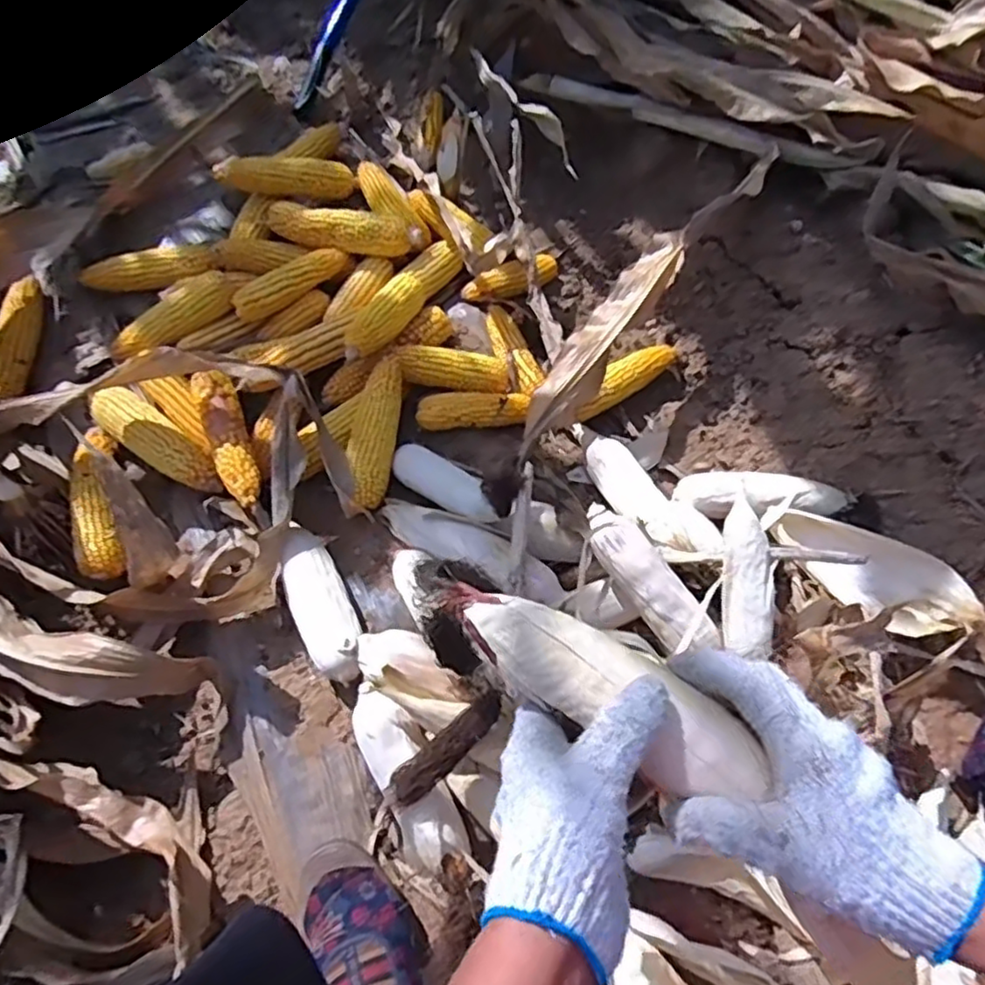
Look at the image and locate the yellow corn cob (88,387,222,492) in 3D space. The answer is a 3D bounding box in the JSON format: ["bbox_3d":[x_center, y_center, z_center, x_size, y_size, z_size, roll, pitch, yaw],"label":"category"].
[{"bbox_3d":[-0.403,-0.064,0.822,0.218,0.044,0.056,34,68,13],"label":"yellow corn cob"}]

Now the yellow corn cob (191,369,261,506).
[{"bbox_3d":[-0.312,-0.063,0.807,0.050,0.038,0.188,-23,67,-12],"label":"yellow corn cob"}]

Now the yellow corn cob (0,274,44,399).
[{"bbox_3d":[-0.641,-0.208,0.915,0.041,0.046,0.191,0,64,-2],"label":"yellow corn cob"}]

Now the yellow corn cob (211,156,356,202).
[{"bbox_3d":[-0.297,-0.456,0.979,0.194,0.045,0.042,-8,63,-26],"label":"yellow corn cob"}]

